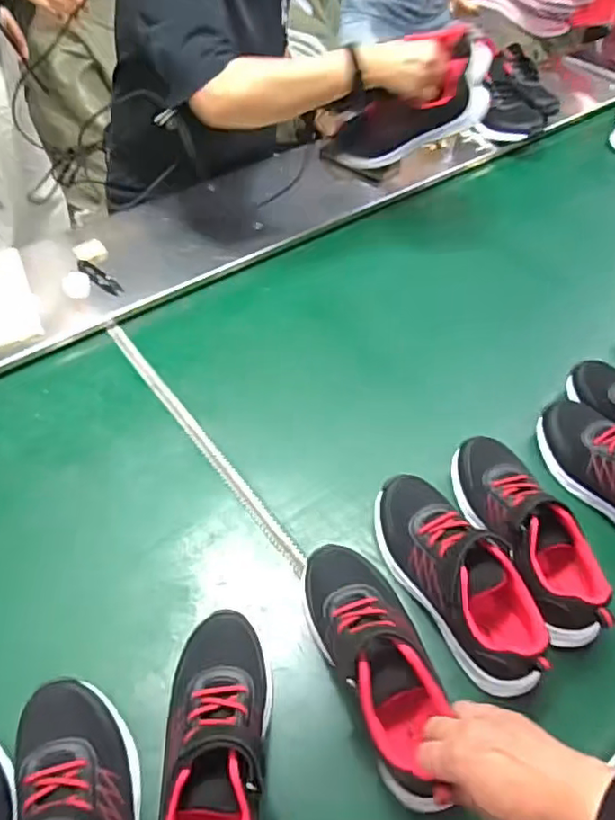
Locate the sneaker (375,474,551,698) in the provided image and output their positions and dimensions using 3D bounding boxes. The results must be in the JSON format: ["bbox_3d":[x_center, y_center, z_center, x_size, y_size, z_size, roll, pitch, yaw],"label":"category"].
[{"bbox_3d":[0.147,0.163,0.607,0.087,0.091,0.238,-22,53,-16],"label":"sneaker"}]

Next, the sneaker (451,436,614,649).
[{"bbox_3d":[0.233,0.128,0.633,0.081,0.103,0.225,-8,50,-6],"label":"sneaker"}]

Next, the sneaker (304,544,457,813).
[{"bbox_3d":[0.067,0.223,0.544,0.089,0.087,0.230,-14,47,-14],"label":"sneaker"}]

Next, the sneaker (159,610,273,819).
[{"bbox_3d":[-0.079,0.280,0.507,0.084,0.095,0.209,2,52,-1],"label":"sneaker"}]

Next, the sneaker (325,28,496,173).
[{"bbox_3d":[0.155,-0.476,0.940,0.276,0.108,0.086,-20,47,21],"label":"sneaker"}]

